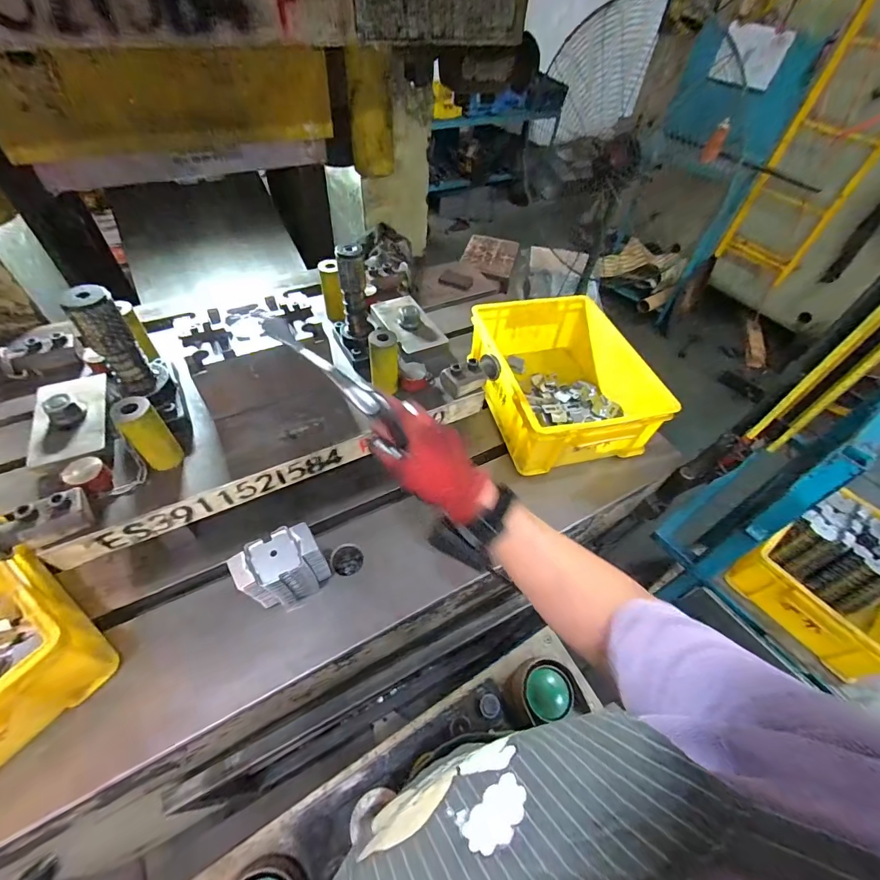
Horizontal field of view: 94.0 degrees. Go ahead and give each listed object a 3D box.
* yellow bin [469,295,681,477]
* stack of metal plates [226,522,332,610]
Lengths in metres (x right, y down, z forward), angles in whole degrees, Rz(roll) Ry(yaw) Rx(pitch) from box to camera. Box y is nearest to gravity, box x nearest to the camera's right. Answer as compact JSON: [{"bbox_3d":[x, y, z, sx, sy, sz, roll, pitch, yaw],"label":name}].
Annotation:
[{"bbox_3d":[0.222,-0.111,0.780,0.262,0.136,0.341,-9,52,-12],"label":"yellow bin"},{"bbox_3d":[-0.190,0.166,0.509,0.095,0.127,0.062,-26,58,-23],"label":"stack of metal plates"}]

